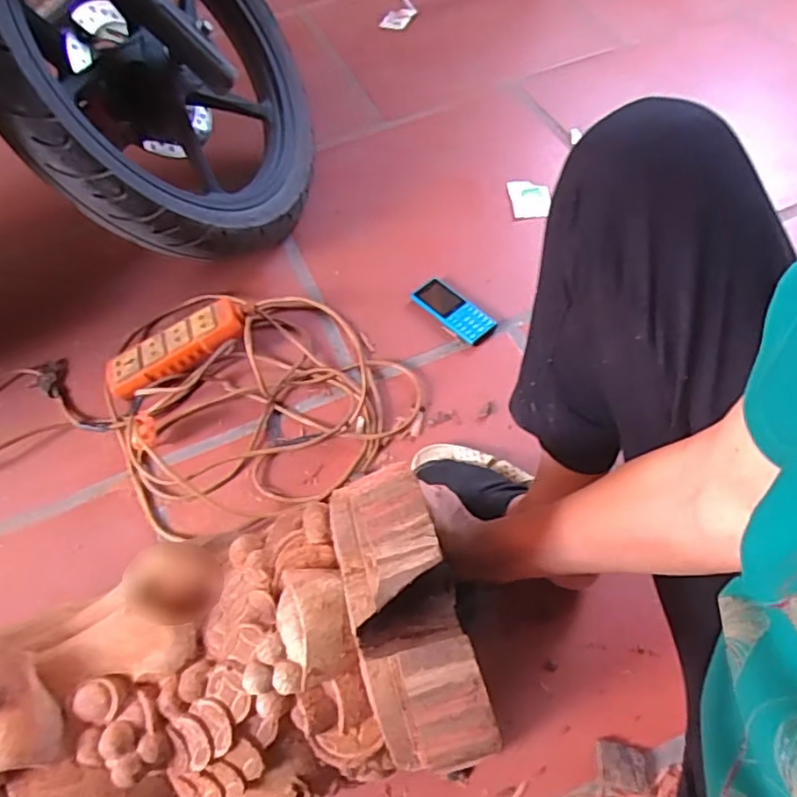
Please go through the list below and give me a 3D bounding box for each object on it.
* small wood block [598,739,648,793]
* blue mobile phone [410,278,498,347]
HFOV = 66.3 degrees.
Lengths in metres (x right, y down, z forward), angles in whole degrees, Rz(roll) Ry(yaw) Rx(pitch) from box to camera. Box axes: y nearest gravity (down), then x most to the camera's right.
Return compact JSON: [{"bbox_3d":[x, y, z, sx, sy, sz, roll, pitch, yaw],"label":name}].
[{"bbox_3d":[0.204,0.335,0.556,0.043,0.010,0.037,5,57,9],"label":"small wood block"},{"bbox_3d":[0.077,-0.125,0.861,0.050,0.021,0.130,-37,61,-18],"label":"blue mobile phone"}]

